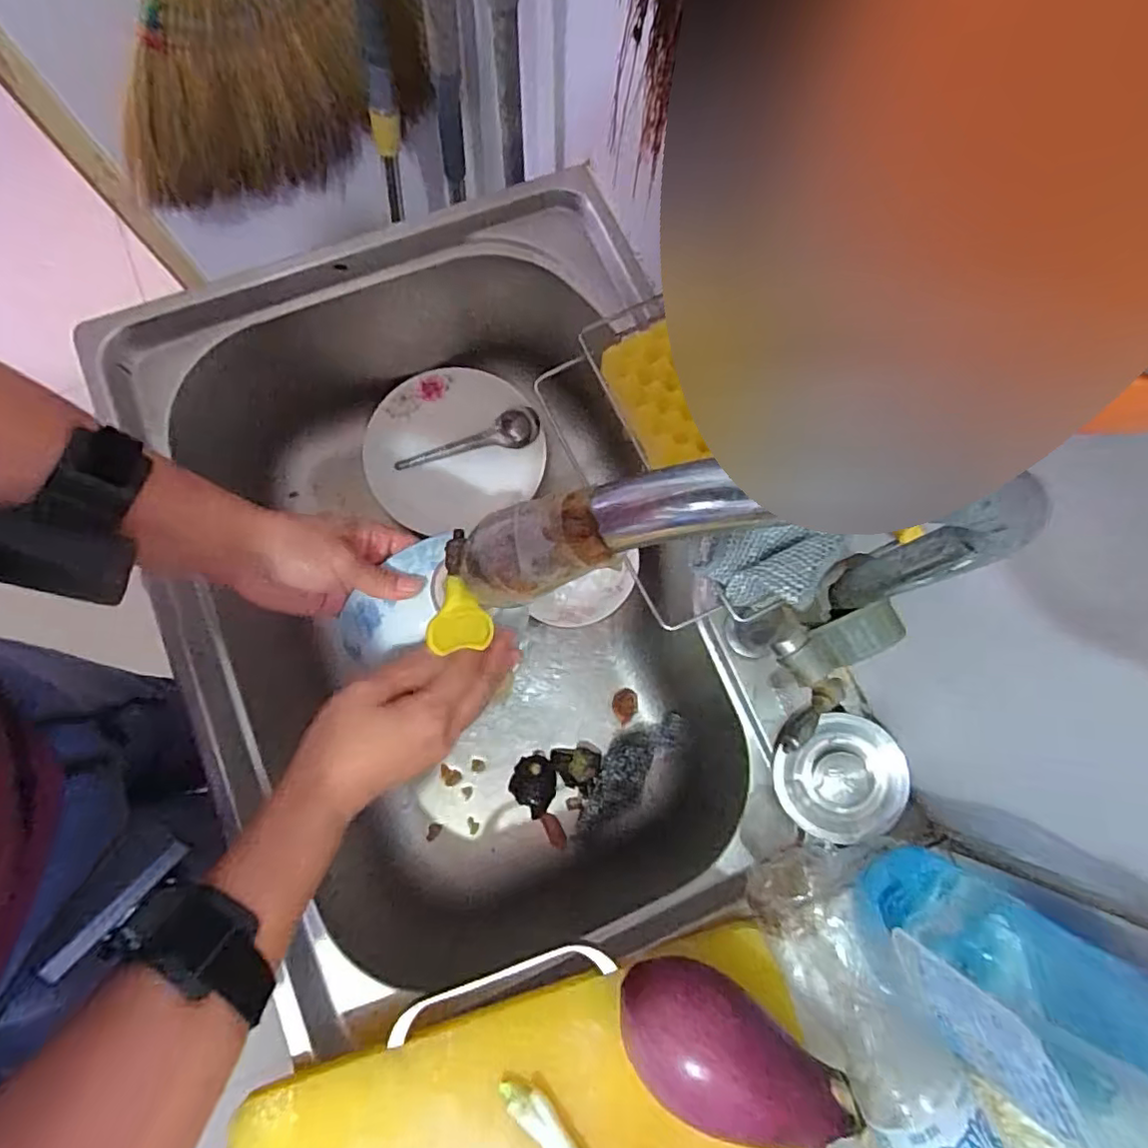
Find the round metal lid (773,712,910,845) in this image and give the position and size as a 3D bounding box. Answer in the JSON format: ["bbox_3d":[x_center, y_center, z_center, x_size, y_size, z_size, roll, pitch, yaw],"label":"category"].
[{"bbox_3d":[0.179,0.138,0.409,0.081,0.013,0.083,-2,85,21],"label":"round metal lid"}]

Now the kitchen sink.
[{"bbox_3d":[-0.092,0.009,0.519,0.388,0.204,0.560,-18,80,-5],"label":"kitchen sink"}]

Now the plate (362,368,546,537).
[{"bbox_3d":[-0.124,-0.129,0.639,0.179,0.029,0.156,-29,91,-6],"label":"plate"}]

